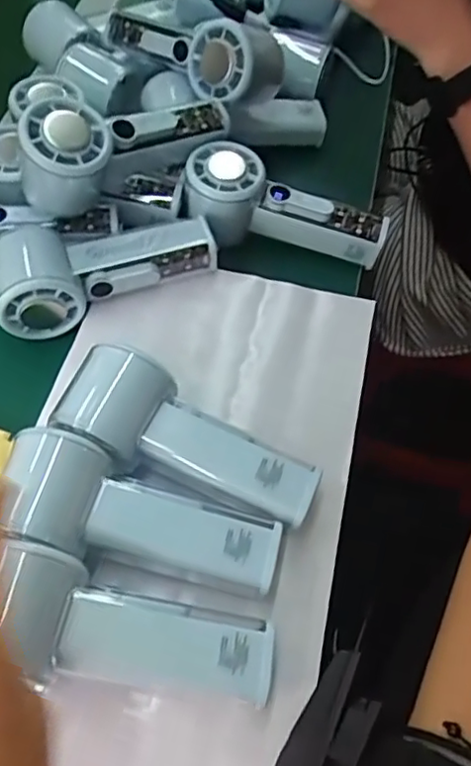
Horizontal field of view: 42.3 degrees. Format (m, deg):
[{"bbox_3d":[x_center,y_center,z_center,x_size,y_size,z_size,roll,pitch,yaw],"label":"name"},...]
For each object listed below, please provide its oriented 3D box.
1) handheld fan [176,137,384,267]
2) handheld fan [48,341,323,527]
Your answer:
[{"bbox_3d":[0.037,-0.130,0.456,0.150,0.050,0.051,14,60,7],"label":"handheld fan"},{"bbox_3d":[-0.027,0.035,0.352,0.151,0.058,0.055,20,61,10],"label":"handheld fan"}]

